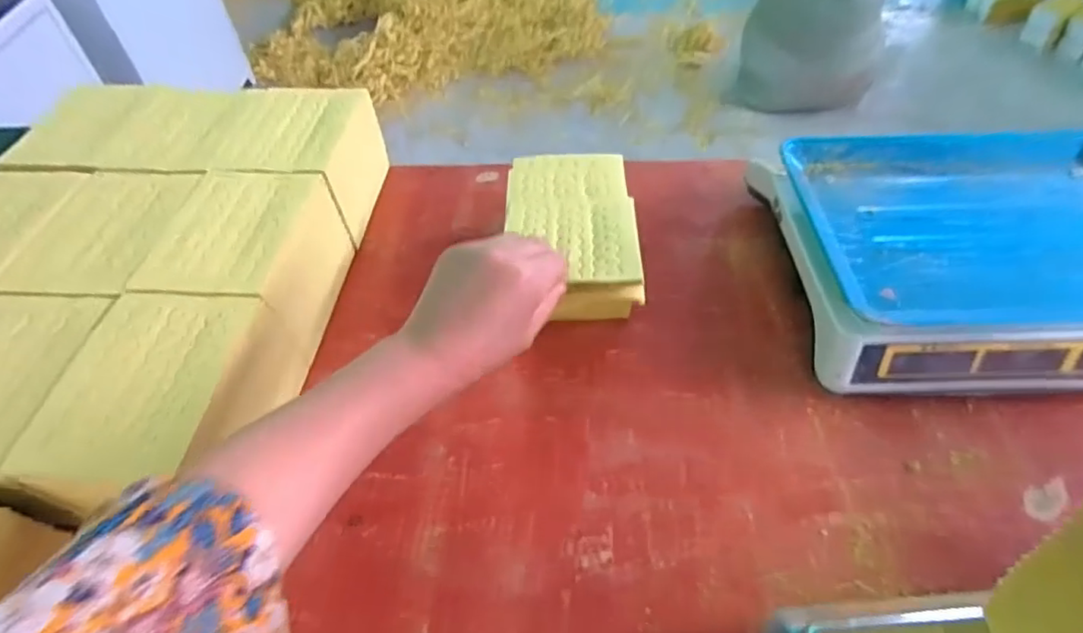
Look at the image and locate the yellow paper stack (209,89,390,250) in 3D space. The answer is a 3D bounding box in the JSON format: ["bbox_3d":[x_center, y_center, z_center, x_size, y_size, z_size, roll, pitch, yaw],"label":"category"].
[{"bbox_3d":[-0.276,-0.175,0.688,0.146,0.112,0.160,1,51,3],"label":"yellow paper stack"}]

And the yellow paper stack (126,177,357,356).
[{"bbox_3d":[-0.277,-0.049,0.584,0.123,0.108,0.161,2,51,4],"label":"yellow paper stack"}]

